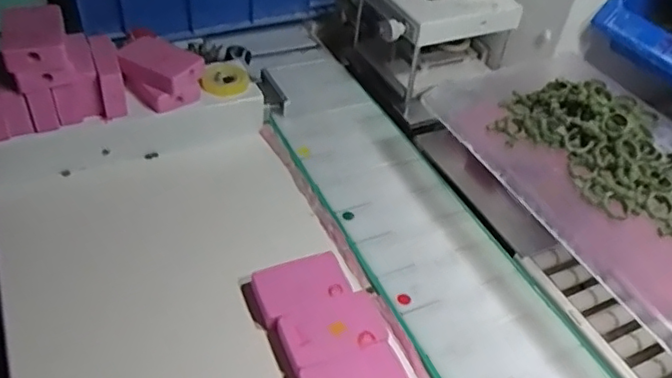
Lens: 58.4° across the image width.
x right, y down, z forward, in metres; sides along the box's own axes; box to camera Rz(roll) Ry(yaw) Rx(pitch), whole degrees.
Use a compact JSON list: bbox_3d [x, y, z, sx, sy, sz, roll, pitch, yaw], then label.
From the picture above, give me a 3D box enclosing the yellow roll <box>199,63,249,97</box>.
[{"bbox_3d":[-0.107,-0.111,0.593,0.042,0.018,0.053,5,43,-3],"label":"yellow roll"}]

